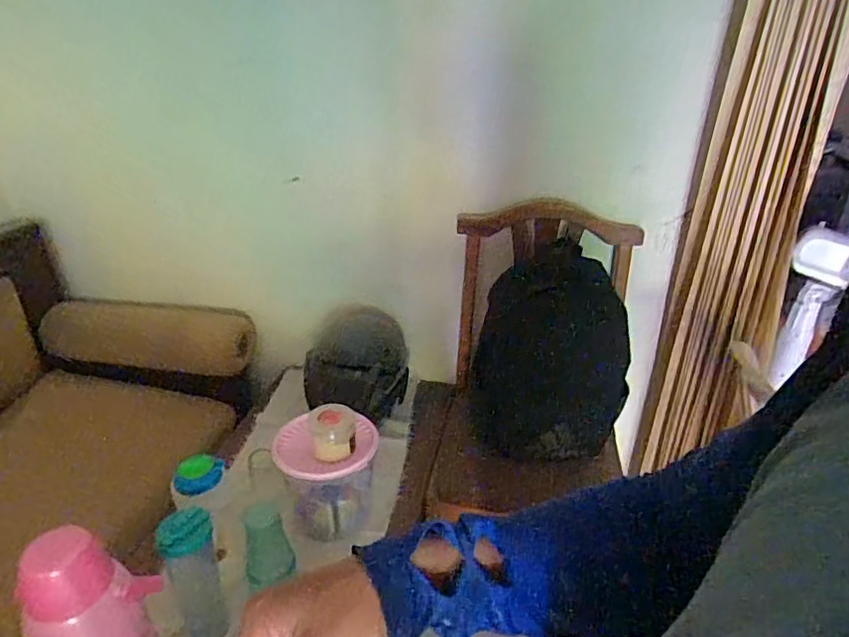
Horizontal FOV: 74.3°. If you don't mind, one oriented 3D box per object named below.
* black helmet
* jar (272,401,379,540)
[{"bbox_3d":[-0.160,0.109,1.380,0.223,0.208,0.221,2,27,5],"label":"black helmet"},{"bbox_3d":[-0.188,0.301,1.103,0.192,0.237,0.168,-3,27,-5],"label":"jar"}]

